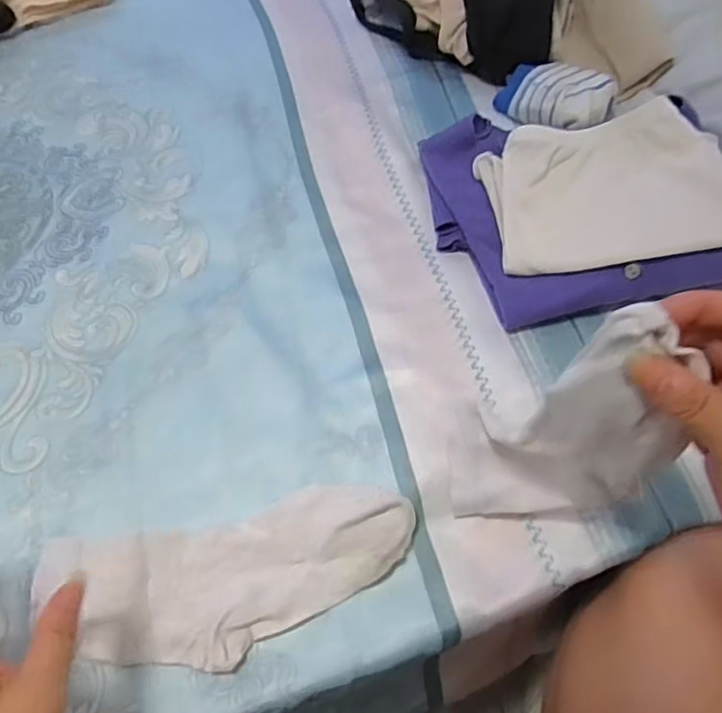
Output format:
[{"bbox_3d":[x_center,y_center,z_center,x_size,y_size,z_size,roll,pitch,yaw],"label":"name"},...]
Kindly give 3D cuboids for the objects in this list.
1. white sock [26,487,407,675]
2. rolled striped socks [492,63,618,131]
[{"bbox_3d":[-0.077,0.135,0.376,0.222,0.018,0.086,-11,59,-6],"label":"white sock"},{"bbox_3d":[0.189,-0.252,0.595,0.105,0.034,0.070,34,65,19],"label":"rolled striped socks"}]

